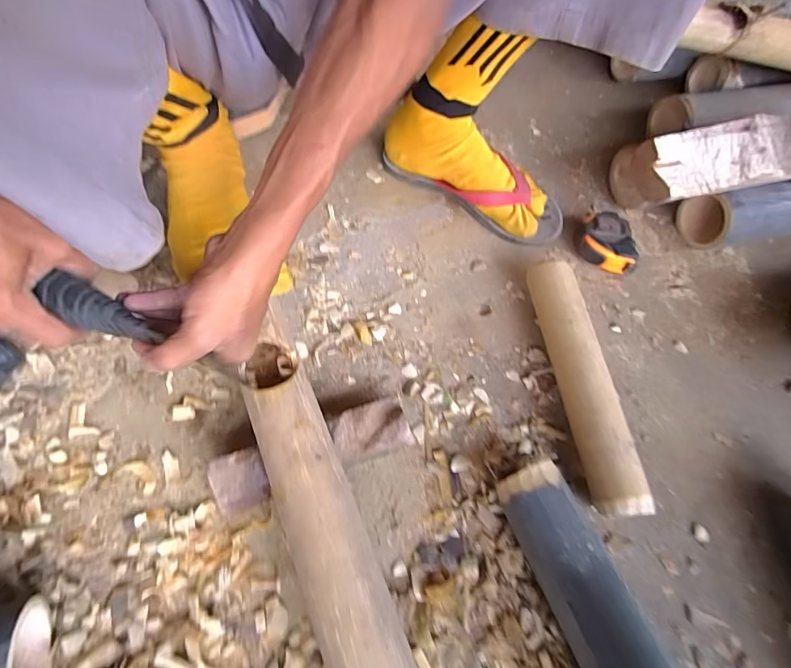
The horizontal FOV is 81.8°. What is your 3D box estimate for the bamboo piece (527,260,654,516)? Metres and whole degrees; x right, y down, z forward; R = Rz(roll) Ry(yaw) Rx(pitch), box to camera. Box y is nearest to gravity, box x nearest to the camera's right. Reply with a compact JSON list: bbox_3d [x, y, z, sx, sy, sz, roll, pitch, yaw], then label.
[{"bbox_3d":[0.177,0.040,0.440,0.045,0.047,0.256,-3,61,-6],"label":"bamboo piece"}]

